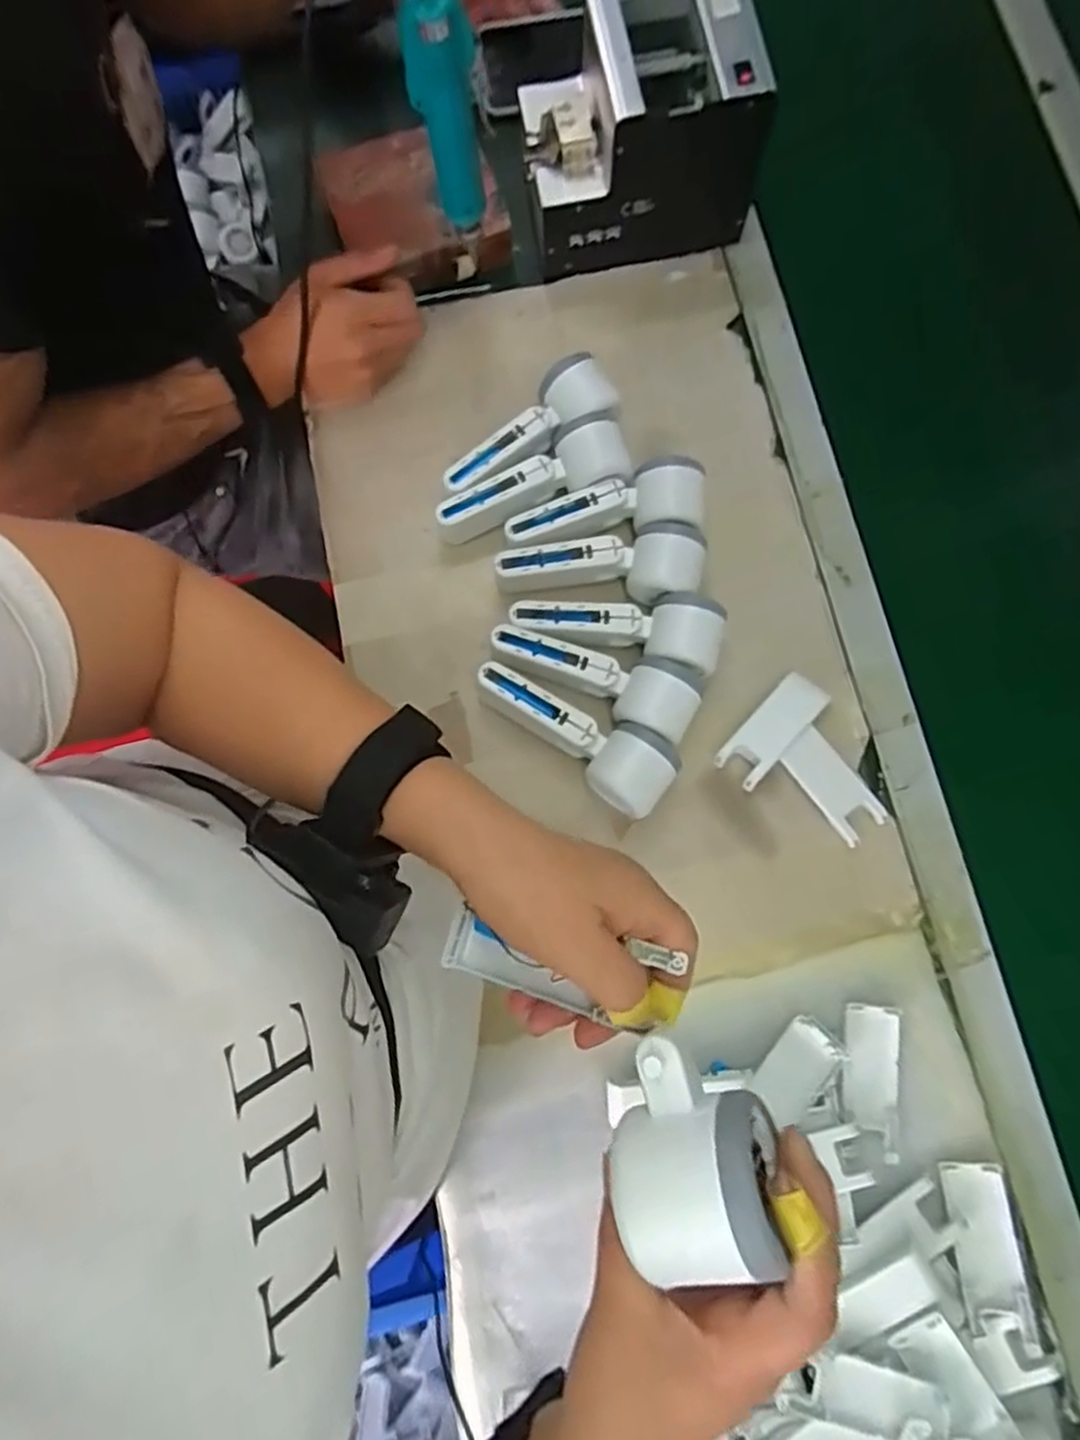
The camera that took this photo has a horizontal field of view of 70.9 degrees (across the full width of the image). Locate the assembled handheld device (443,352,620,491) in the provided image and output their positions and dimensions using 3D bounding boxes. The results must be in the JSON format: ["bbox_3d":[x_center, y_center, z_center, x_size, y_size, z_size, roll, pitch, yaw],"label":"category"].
[{"bbox_3d":[-0.012,-0.242,0.642,0.161,0.060,0.053,-34,81,-7],"label":"assembled handheld device"}]

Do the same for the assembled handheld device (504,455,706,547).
[{"bbox_3d":[0.053,-0.174,0.629,0.163,0.047,0.059,-7,79,-3],"label":"assembled handheld device"}]

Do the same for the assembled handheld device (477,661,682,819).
[{"bbox_3d":[0.024,0.017,0.592,0.167,0.057,0.061,26,79,4],"label":"assembled handheld device"}]

